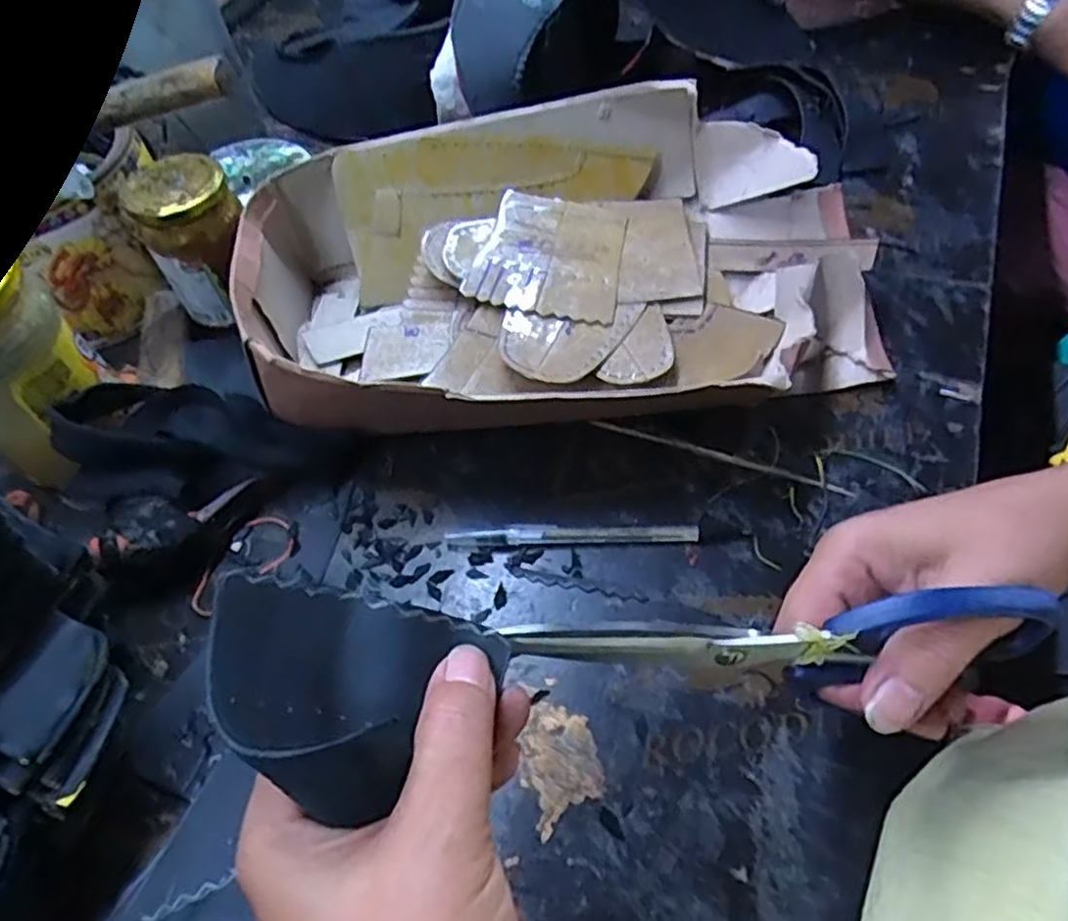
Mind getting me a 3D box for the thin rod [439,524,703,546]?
[{"bbox_3d":[0.020,0.039,0.393,0.133,0.005,0.010,-1,77,5],"label":"thin rod"}]

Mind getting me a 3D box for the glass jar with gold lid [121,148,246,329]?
[{"bbox_3d":[-0.209,-0.136,0.469,0.055,0.093,0.055,-3,55,4],"label":"glass jar with gold lid"}]

